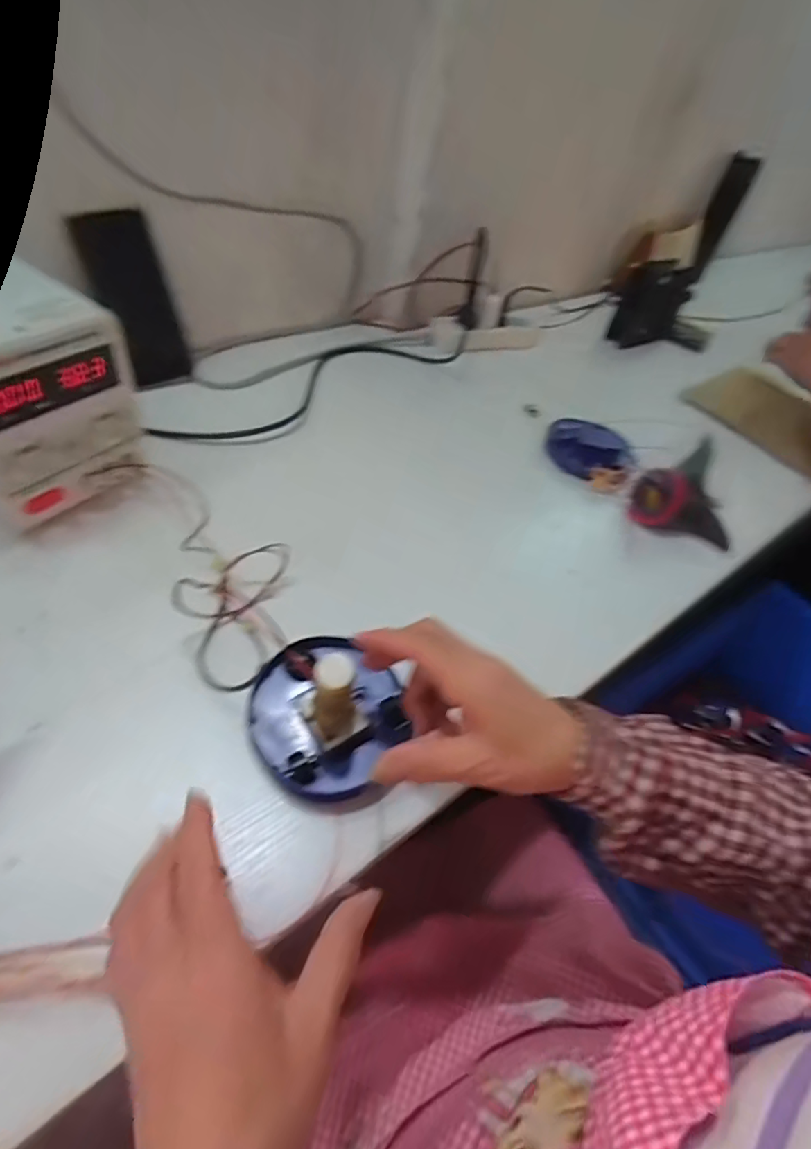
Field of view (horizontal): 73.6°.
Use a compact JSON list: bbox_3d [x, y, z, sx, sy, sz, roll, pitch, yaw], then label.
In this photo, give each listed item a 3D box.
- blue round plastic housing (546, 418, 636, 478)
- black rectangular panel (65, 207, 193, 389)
[{"bbox_3d":[0.222,-0.152,0.652,0.102,0.027,0.076,15,52,10],"label":"blue round plastic housing"},{"bbox_3d":[-0.286,-0.290,0.576,0.071,0.164,0.014,-22,44,-14],"label":"black rectangular panel"}]

